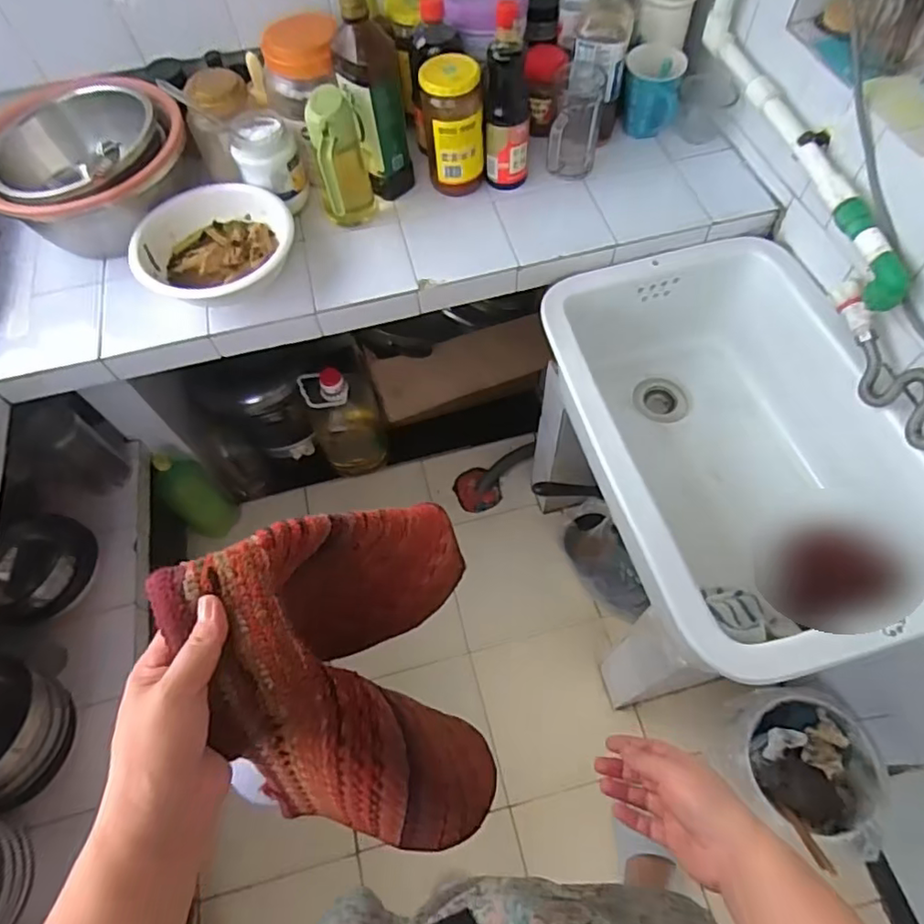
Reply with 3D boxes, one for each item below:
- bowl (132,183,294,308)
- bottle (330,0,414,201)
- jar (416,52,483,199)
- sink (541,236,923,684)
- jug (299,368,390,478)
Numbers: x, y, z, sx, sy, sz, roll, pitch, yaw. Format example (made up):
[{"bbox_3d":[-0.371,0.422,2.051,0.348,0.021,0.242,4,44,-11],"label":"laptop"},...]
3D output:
[{"bbox_3d":[-0.354,-0.310,0.854,0.221,0.062,0.175,-32,65,-14],"label":"bowl"},{"bbox_3d":[-0.124,-0.507,0.844,0.076,0.265,0.063,-27,64,-11],"label":"bottle"},{"bbox_3d":[-0.011,-0.491,0.879,0.088,0.177,0.075,-3,61,1],"label":"jar"},{"bbox_3d":[0.365,-0.013,0.850,0.396,0.243,0.590,-15,62,-6],"label":"sink"},{"bbox_3d":[-0.264,-0.092,1.362,0.145,0.353,0.120,-25,63,-10],"label":"jug"}]

